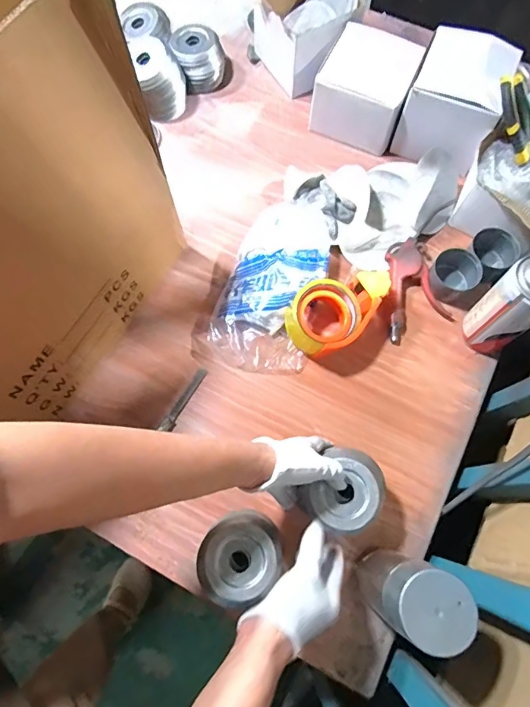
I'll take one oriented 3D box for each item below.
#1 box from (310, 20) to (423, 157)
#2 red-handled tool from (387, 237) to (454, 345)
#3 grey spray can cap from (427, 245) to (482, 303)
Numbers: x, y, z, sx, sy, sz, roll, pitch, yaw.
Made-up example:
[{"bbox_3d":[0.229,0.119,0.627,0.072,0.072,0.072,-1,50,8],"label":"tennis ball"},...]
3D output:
[{"bbox_3d":[0.152,-0.407,0.707,0.133,0.120,0.098,20,73,6],"label":"box"},{"bbox_3d":[0.196,-0.091,0.651,0.098,0.024,0.132,-22,73,-8],"label":"red-handled tool"},{"bbox_3d":[0.268,-0.111,0.650,0.062,0.043,0.061,0,72,0],"label":"grey spray can cap"}]

